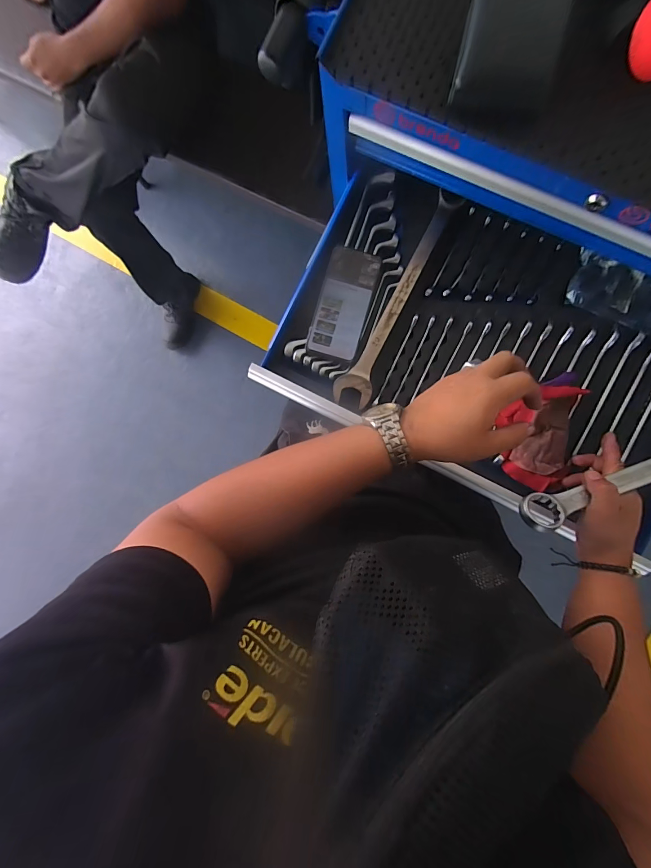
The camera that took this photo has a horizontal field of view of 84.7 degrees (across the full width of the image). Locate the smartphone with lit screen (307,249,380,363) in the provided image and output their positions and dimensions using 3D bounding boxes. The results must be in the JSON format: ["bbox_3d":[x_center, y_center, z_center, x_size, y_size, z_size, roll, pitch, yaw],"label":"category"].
[{"bbox_3d":[0.027,-0.190,0.526,0.076,0.007,0.159,16,93,-1],"label":"smartphone with lit screen"}]

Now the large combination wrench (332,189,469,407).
[{"bbox_3d":[0.106,-0.193,0.520,0.052,0.015,0.327,27,91,5],"label":"large combination wrench"}]

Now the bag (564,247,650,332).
[{"bbox_3d":[0.412,-0.193,0.494,0.140,0.011,0.074,26,91,9],"label":"bag"}]

